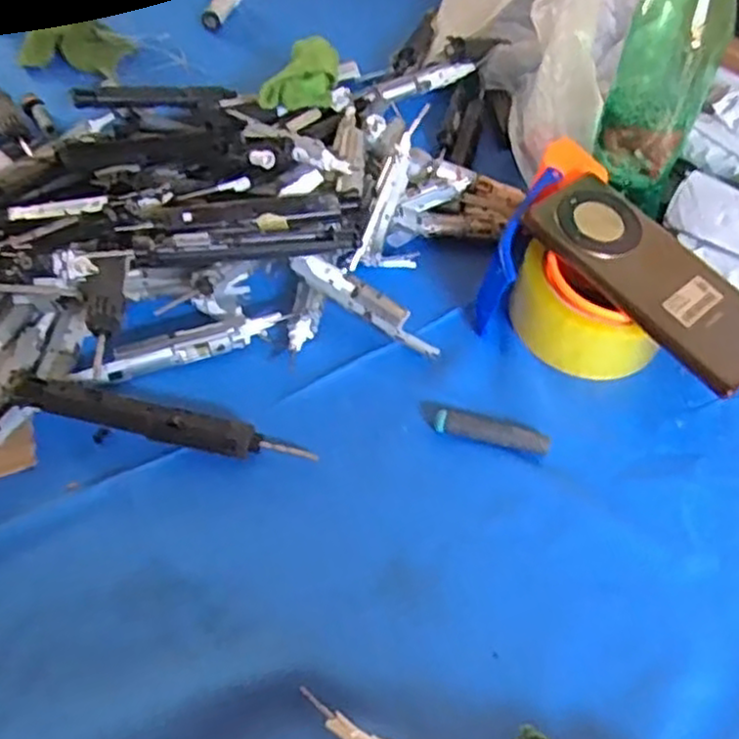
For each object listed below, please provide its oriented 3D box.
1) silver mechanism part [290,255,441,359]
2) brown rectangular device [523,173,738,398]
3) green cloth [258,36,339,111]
[{"bbox_3d":[-0.001,-0.043,0.490,0.109,0.018,0.016,34,53,0],"label":"silver mechanism part"},{"bbox_3d":[0.178,-0.060,0.470,0.075,0.009,0.163,-35,71,-25],"label":"brown rectangular device"},{"bbox_3d":[-0.057,-0.243,0.625,0.056,0.031,0.076,6,48,0],"label":"green cloth"}]

